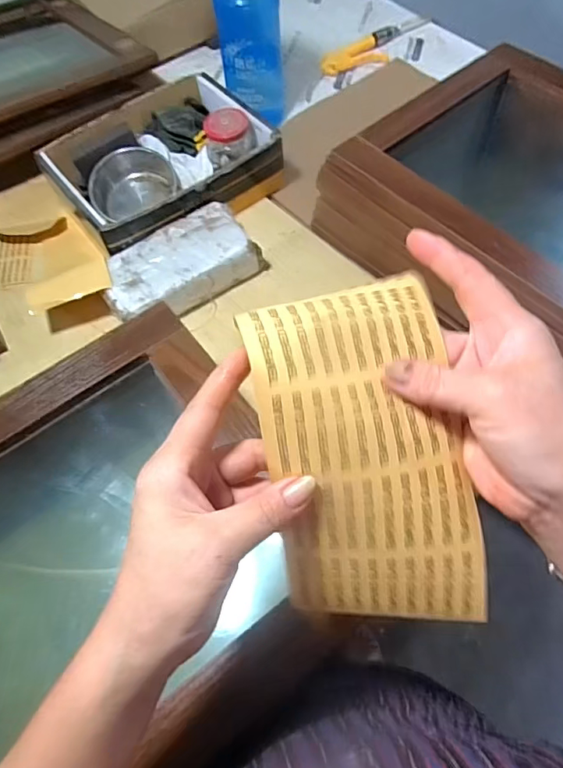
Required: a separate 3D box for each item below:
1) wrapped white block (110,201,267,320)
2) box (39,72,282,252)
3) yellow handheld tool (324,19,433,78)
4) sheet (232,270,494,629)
[{"bbox_3d":[-0.136,-0.156,0.678,0.206,0.058,0.115,-34,65,-14],"label":"wrapped white block"},{"bbox_3d":[-0.181,-0.334,0.745,0.305,0.079,0.232,-41,67,-17],"label":"box"},{"bbox_3d":[0.202,-0.676,0.987,0.280,0.028,0.074,-37,66,-15],"label":"yellow handheld tool"},{"bbox_3d":[0.044,0.043,0.266,0.105,0.036,0.186,-10,95,-10],"label":"sheet"}]

